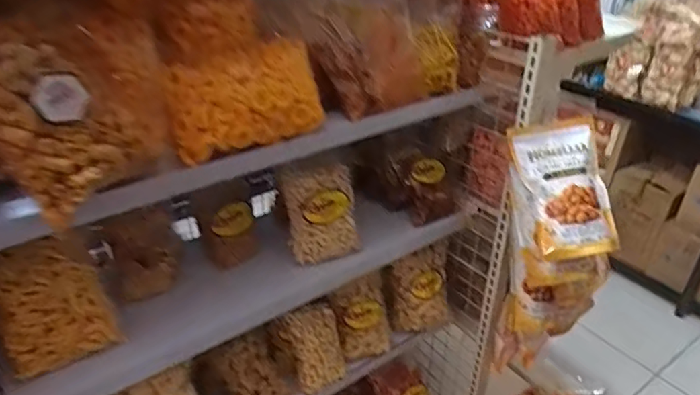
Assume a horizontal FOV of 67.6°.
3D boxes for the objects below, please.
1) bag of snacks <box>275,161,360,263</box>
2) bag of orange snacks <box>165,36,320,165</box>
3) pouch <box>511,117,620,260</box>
[{"bbox_3d":[-0.061,0.022,1.025,0.126,0.171,0.100,-15,33,-24],"label":"bag of snacks"},{"bbox_3d":[-0.151,-0.144,0.754,0.225,0.124,0.089,-23,37,-34],"label":"bag of orange snacks"},{"bbox_3d":[0.411,-0.021,0.984,0.168,0.056,0.259,-13,74,-7],"label":"pouch"}]

